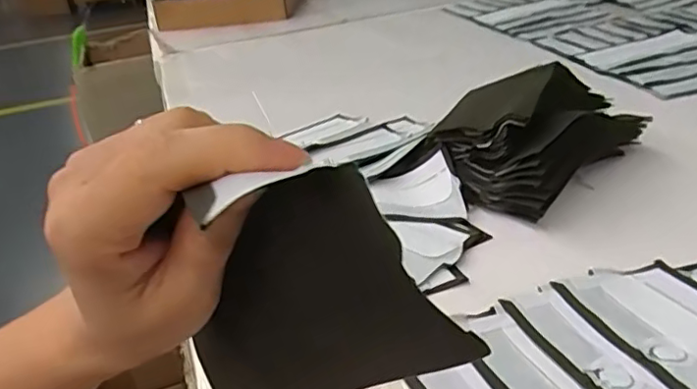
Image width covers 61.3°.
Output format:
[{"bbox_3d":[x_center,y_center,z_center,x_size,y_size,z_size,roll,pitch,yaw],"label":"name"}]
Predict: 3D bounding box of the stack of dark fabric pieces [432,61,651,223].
[{"bbox_3d":[0.224,-0.083,0.678,0.257,0.102,0.162,-29,36,-34],"label":"stack of dark fabric pieces"}]

